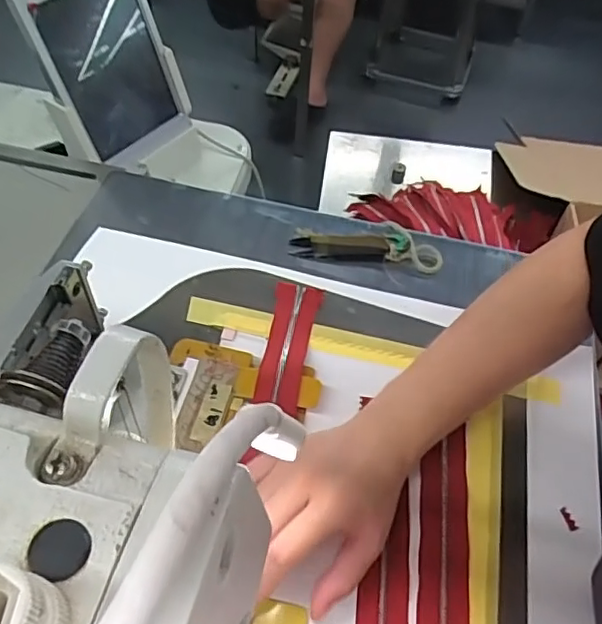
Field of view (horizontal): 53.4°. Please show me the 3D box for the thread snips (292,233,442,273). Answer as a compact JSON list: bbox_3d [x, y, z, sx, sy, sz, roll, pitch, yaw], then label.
[{"bbox_3d":[0.059,-0.057,0.534,0.133,0.009,0.032,6,53,0],"label":"thread snips"}]

